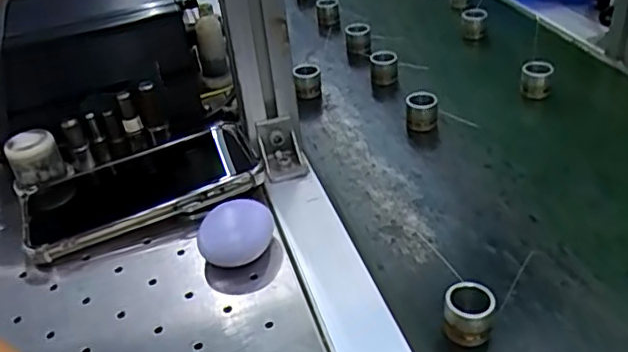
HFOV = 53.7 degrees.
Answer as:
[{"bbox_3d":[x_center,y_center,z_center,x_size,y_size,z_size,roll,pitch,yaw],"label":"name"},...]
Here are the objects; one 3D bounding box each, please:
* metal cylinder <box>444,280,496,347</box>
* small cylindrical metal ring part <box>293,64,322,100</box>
[{"bbox_3d":[0.082,0.072,0.329,0.024,0.026,0.022,2,36,11],"label":"metal cylinder"},{"bbox_3d":[-0.006,-0.081,0.536,0.021,0.027,0.024,1,35,9],"label":"small cylindrical metal ring part"}]

